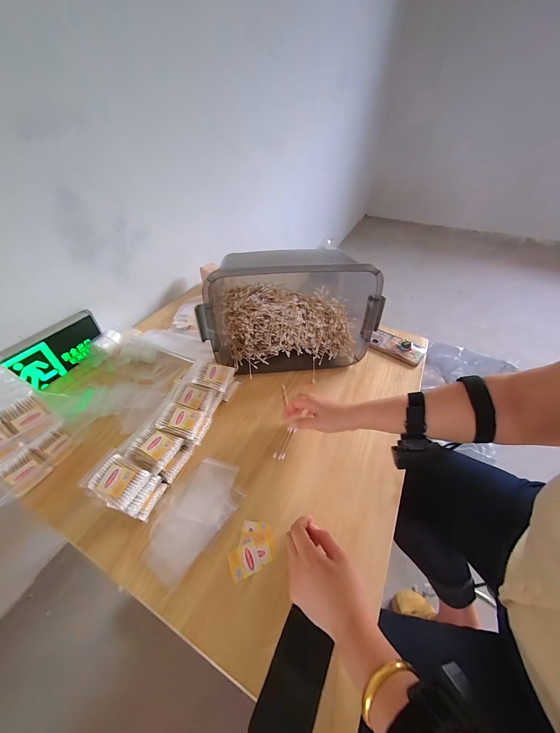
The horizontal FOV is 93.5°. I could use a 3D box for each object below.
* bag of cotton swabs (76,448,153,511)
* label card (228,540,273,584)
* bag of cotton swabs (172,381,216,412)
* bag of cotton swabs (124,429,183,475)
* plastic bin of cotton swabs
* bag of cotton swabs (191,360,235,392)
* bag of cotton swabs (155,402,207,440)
[{"bbox_3d":[-0.255,0.171,0.408,0.089,0.013,0.061,17,47,16],"label":"bag of cotton swabs"},{"bbox_3d":[-0.041,0.280,0.386,0.062,0.004,0.037,-16,49,-16],"label":"label card"},{"bbox_3d":[-0.171,0.059,0.518,0.070,0.014,0.050,10,45,10],"label":"bag of cotton swabs"},{"bbox_3d":[-0.211,0.140,0.446,0.072,0.025,0.062,18,47,17],"label":"bag of cotton swabs"},{"bbox_3d":[0.014,-0.147,0.629,0.397,0.245,0.241,-10,47,-10],"label":"plastic bin of cotton swabs"},{"bbox_3d":[-0.135,0.018,0.537,0.071,0.020,0.051,10,45,10],"label":"bag of cotton swabs"},{"bbox_3d":[-0.180,0.096,0.479,0.070,0.019,0.055,10,46,10],"label":"bag of cotton swabs"}]

